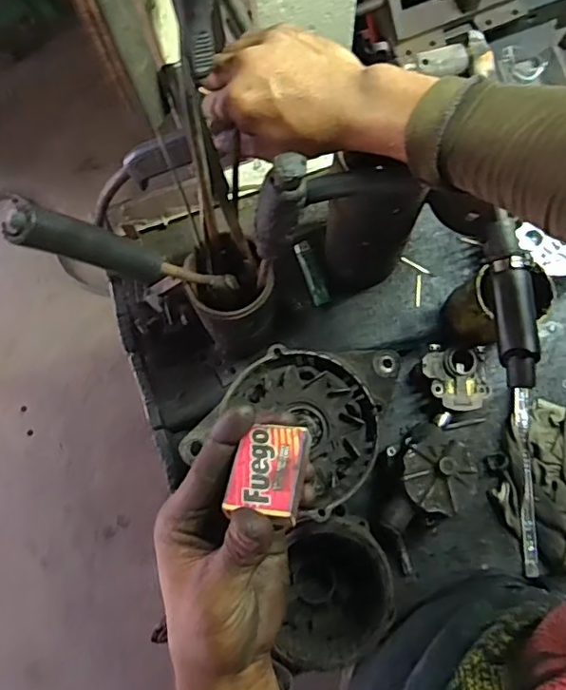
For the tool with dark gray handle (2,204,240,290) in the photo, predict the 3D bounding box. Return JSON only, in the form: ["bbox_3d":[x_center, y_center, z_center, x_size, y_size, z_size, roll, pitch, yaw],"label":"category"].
[{"bbox_3d":[-0.111,-0.064,0.428,0.020,0.191,0.022,-16,73,35],"label":"tool with dark gray handle"}]

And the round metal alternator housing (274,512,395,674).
[{"bbox_3d":[0.042,0.231,0.545,0.116,0.103,0.118,-1,78,3],"label":"round metal alternator housing"}]

